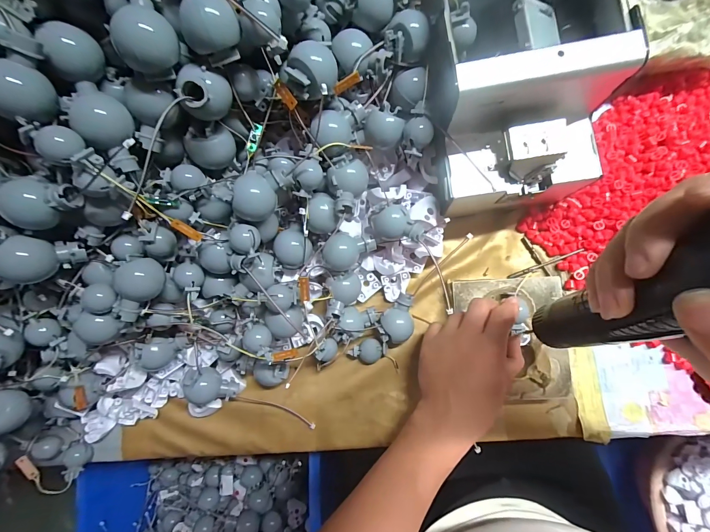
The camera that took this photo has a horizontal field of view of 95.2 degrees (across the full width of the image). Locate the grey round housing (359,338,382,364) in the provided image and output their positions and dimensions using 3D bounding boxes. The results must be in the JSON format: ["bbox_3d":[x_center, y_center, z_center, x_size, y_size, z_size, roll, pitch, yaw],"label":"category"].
[{"bbox_3d":[0.017,0.088,0.340,0.023,0.019,0.026,-1,83,6],"label":"grey round housing"}]

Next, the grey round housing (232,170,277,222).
[{"bbox_3d":[-0.081,-0.055,0.262,0.027,0.026,0.035,36,88,9],"label":"grey round housing"}]

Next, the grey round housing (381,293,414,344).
[{"bbox_3d":[0.044,0.055,0.337,0.031,0.030,0.048,-2,83,6],"label":"grey round housing"}]

